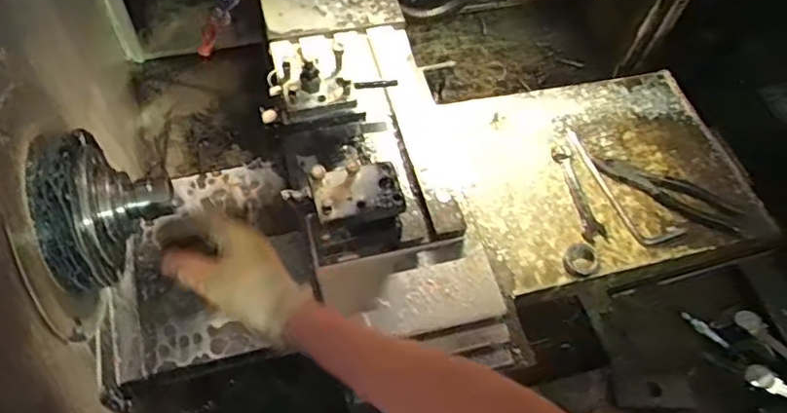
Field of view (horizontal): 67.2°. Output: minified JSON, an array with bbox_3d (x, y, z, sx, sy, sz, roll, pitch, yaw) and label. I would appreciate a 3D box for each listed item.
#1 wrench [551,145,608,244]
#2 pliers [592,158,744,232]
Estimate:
[{"bbox_3d":[0.252,-0.021,0.813,0.030,0.008,0.150,-14,66,-4],"label":"wrench"},{"bbox_3d":[0.379,-0.018,0.826,0.200,0.022,0.047,27,60,14],"label":"pliers"}]

